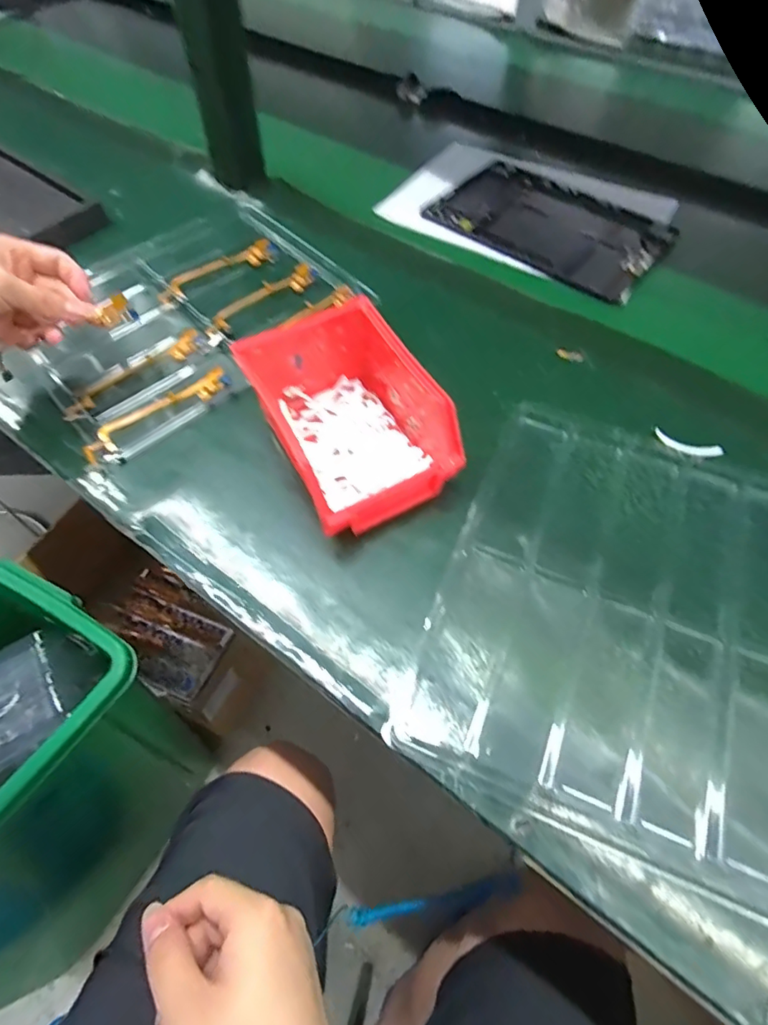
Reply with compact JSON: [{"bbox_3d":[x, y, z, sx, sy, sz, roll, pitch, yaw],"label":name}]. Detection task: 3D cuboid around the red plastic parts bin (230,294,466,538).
[{"bbox_3d":[-0.023,-0.065,0.363,0.108,0.075,0.137,-25,62,-17],"label":"red plastic parts bin"}]

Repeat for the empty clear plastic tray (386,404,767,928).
[{"bbox_3d":[0.155,0.057,0.331,0.216,0.014,0.269,21,58,12],"label":"empty clear plastic tray"}]

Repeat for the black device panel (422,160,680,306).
[{"bbox_3d":[0.179,-0.310,0.564,0.235,0.013,0.161,35,63,18],"label":"black device panel"}]

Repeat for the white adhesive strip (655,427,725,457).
[{"bbox_3d":[0.228,-0.050,0.390,0.049,0.004,0.014,23,79,11],"label":"white adhesive strip"}]

